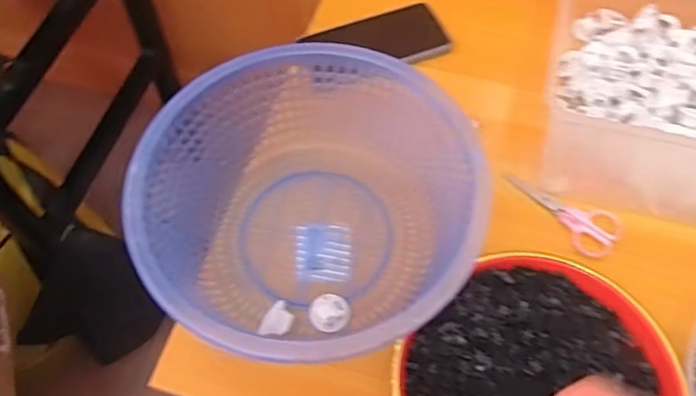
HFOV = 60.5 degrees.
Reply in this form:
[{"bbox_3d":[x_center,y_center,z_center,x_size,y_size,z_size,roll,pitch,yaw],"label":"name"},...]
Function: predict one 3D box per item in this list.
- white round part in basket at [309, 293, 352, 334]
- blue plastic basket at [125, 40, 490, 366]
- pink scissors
[{"bbox_3d":[-0.016,0.100,0.515,0.034,0.019,0.033,-1,61,1],"label":"white round part in basket"},{"bbox_3d":[-0.028,0.010,0.507,0.272,0.109,0.273,-1,61,1],"label":"blue plastic basket"},{"bbox_3d":[0.206,0.007,0.566,0.050,0.011,0.115,-38,67,-18],"label":"pink scissors"}]

